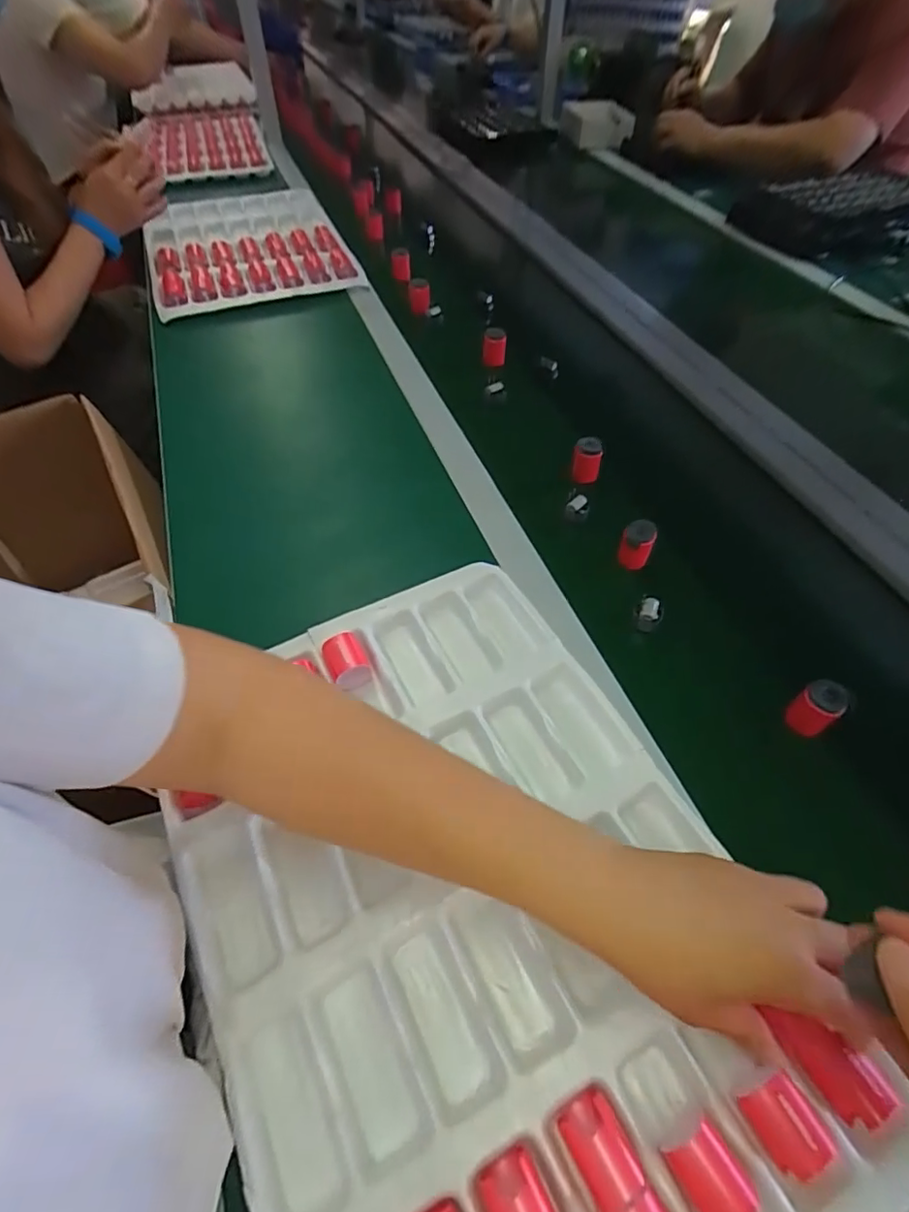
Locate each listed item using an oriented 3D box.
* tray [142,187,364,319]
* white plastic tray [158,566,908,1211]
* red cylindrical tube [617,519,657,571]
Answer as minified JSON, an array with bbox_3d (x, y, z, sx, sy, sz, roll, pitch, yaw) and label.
[{"bbox_3d":[-0.364,-0.627,0.975,0.318,0.034,0.455,-18,55,-12],"label":"tray"},{"bbox_3d":[0.005,0.186,0.356,0.316,0.040,0.440,-24,55,-17],"label":"white plastic tray"},{"bbox_3d":[0.176,-0.059,0.539,0.029,0.045,0.025,21,57,16],"label":"red cylindrical tube"}]

